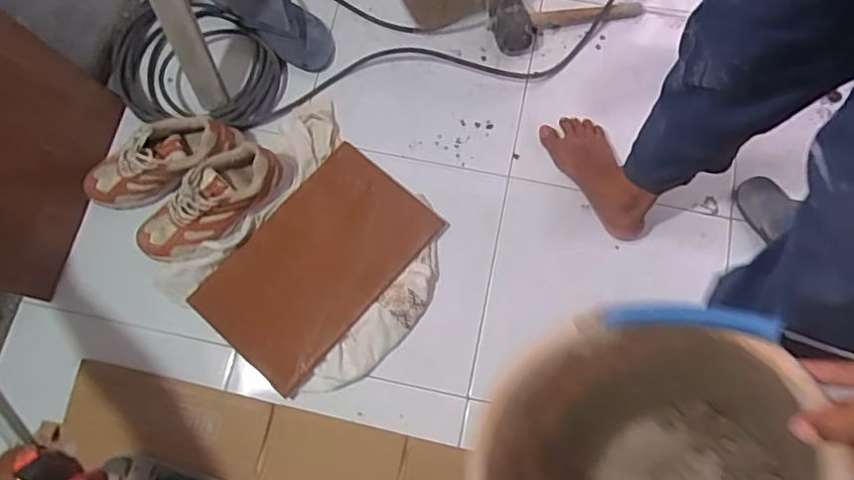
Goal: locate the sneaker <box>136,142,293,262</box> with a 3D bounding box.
[{"bbox_3d":[-0.373,-0.064,0.982,0.280,0.097,0.116,-39,78,-10],"label":"sneaker"}]

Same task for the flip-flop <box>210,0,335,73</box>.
[{"bbox_3d":[-0.305,-0.445,1.119,0.292,0.059,0.118,40,78,10],"label":"flip-flop"}]

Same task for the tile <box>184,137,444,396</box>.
[{"bbox_3d":[-0.193,0.035,1.000,0.241,0.010,0.395,41,77,11],"label":"tile"}]

